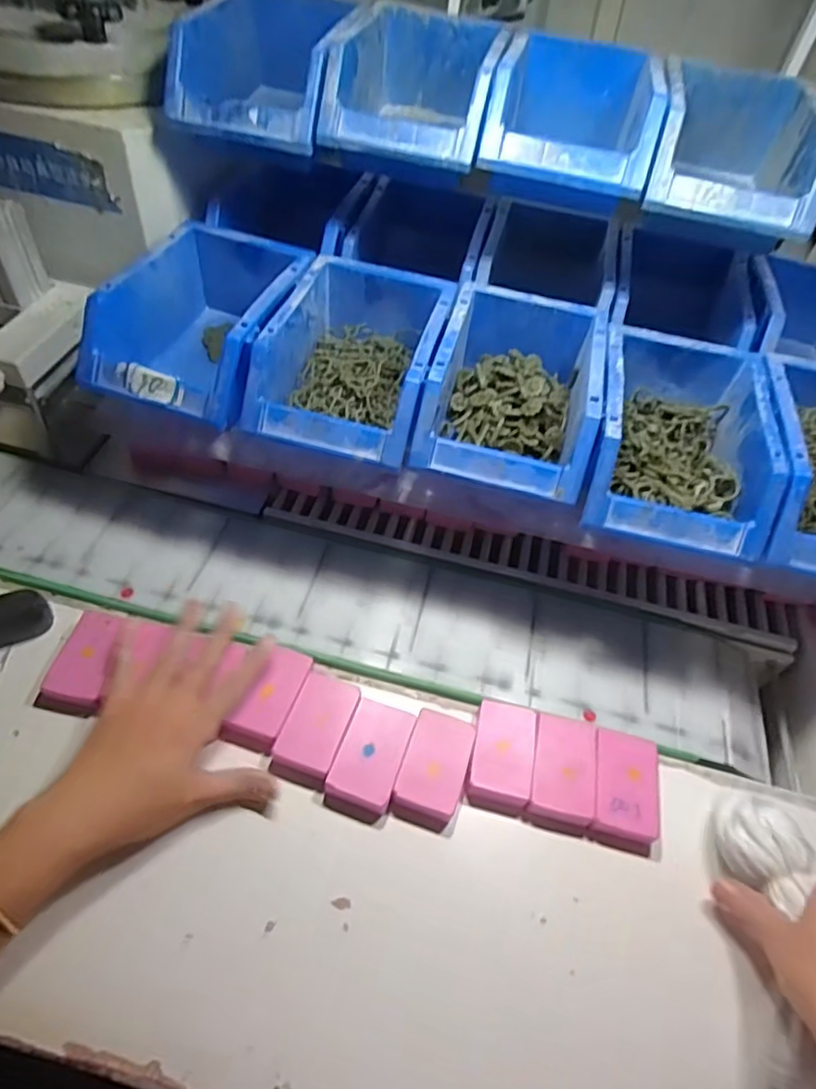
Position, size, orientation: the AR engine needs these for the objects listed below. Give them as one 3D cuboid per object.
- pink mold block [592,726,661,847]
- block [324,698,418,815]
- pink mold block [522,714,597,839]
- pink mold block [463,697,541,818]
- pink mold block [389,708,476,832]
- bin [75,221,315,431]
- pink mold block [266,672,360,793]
[{"bbox_3d":[0.156,0.174,0.438,0.047,0.017,0.070,15,53,5],"label":"pink mold block"},{"bbox_3d":[-0.025,0.150,0.435,0.044,0.017,0.070,18,53,8],"label":"block"},{"bbox_3d":[0.111,0.165,0.441,0.044,0.016,0.074,13,53,4],"label":"pink mold block"},{"bbox_3d":[0.069,0.152,0.444,0.043,0.015,0.072,12,53,3],"label":"pink mold block"},{"bbox_3d":[0.019,0.158,0.434,0.044,0.017,0.072,17,53,7],"label":"pink mold block"},{"bbox_3d":[-0.161,-0.177,0.499,0.125,0.077,0.187,16,51,5],"label":"bin"},{"bbox_3d":[-0.066,0.133,0.443,0.043,0.015,0.074,18,53,8],"label":"pink mold block"}]

